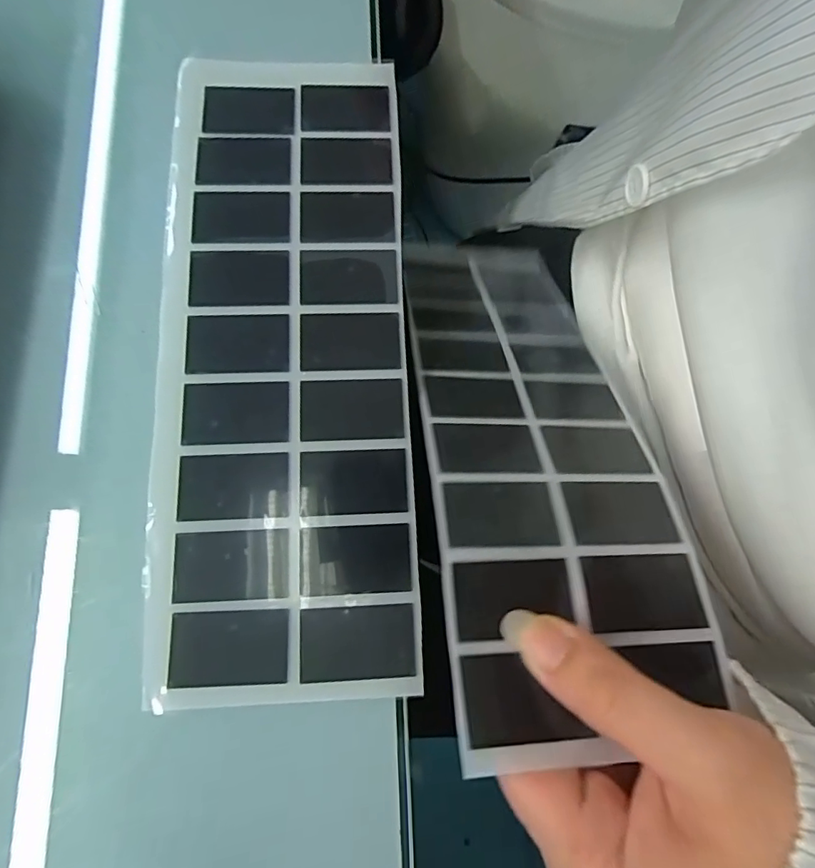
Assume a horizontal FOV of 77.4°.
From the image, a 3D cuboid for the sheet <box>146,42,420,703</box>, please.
[{"bbox_3d":[-0.050,-0.038,0.206,0.095,0.004,0.266,-2,77,-4],"label":"sheet"}]

